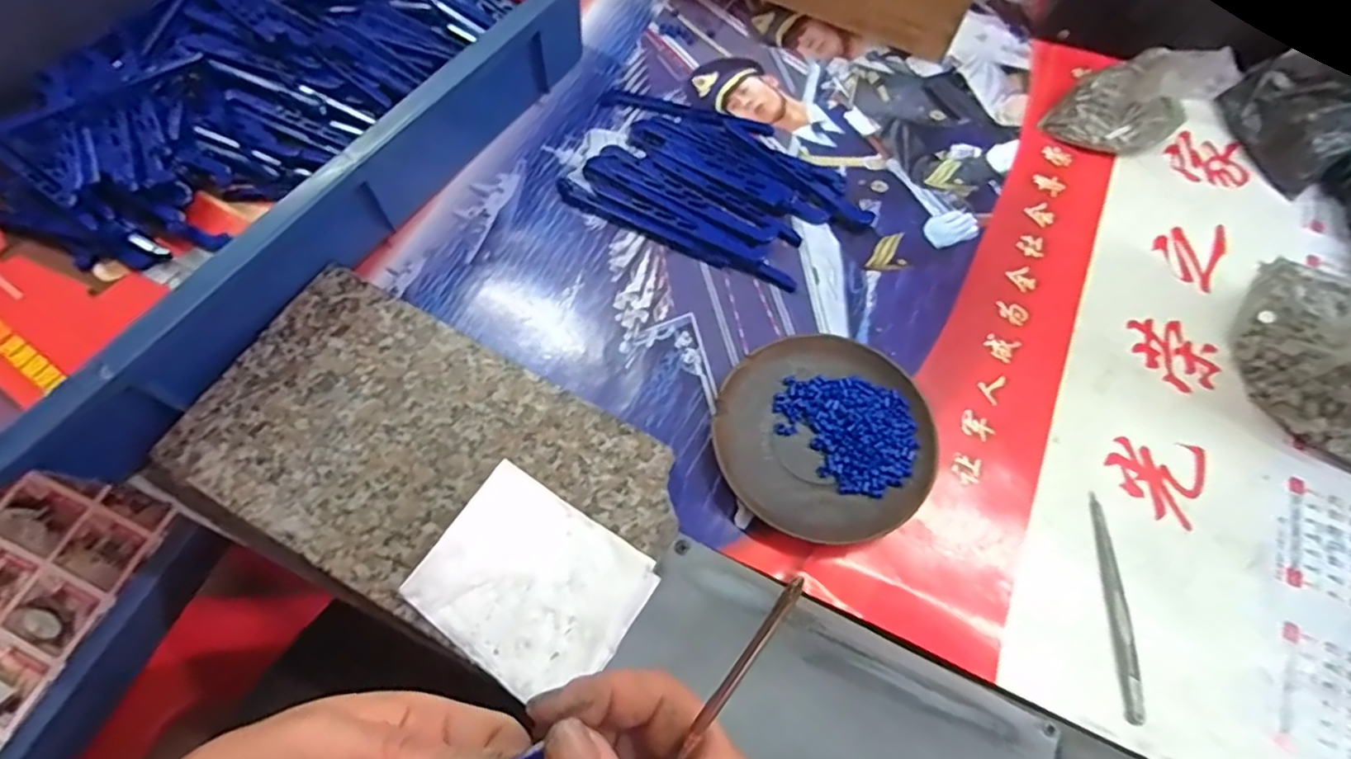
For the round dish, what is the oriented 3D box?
[{"bbox_3d":[0.080,0.030,0.336,0.112,0.015,0.110,1,65,-2],"label":"round dish"}]

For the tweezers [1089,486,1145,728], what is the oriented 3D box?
[{"bbox_3d":[0.219,0.111,0.309,0.009,0.004,0.106,6,65,1],"label":"tweezers"}]

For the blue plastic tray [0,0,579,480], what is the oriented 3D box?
[{"bbox_3d":[-0.276,-0.176,0.382,0.282,0.078,0.425,32,68,12],"label":"blue plastic tray"}]

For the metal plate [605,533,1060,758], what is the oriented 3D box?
[{"bbox_3d":[0.069,0.156,0.283,0.193,0.011,0.092,24,66,11],"label":"metal plate"}]

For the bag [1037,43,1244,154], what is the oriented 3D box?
[{"bbox_3d":[0.307,-0.188,0.413,0.070,0.060,0.073,-38,72,-17],"label":"bag"}]

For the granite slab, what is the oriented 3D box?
[{"bbox_3d":[-0.128,0.048,0.318,0.239,0.024,0.138,28,67,11],"label":"granite slab"}]

